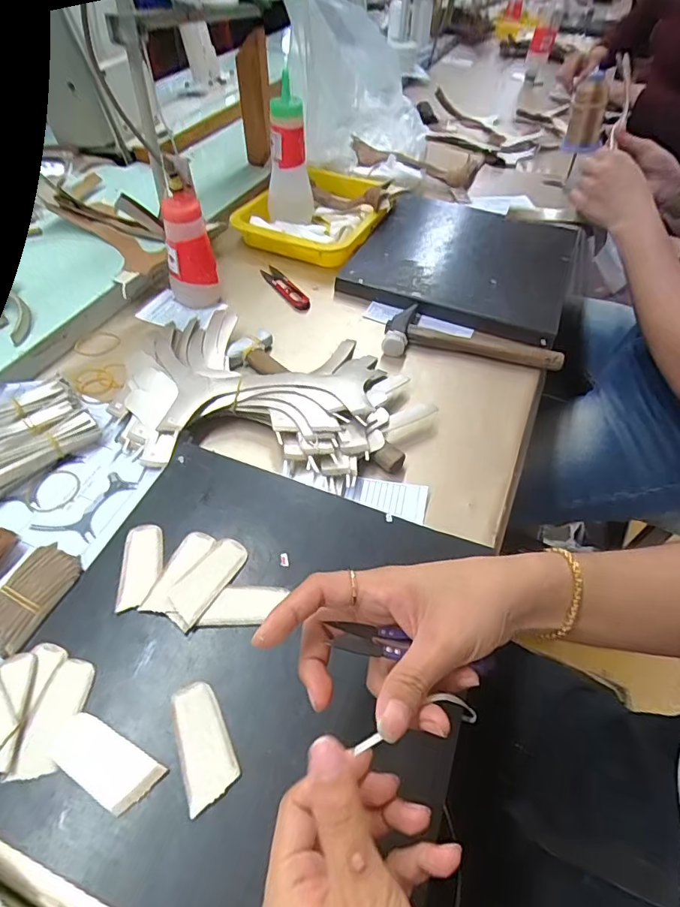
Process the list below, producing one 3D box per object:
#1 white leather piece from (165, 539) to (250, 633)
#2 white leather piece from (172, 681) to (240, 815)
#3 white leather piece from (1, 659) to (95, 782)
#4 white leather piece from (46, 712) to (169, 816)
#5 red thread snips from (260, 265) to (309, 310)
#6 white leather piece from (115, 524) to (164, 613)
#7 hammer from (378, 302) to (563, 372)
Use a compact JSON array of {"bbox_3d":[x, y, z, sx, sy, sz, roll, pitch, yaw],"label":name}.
[{"bbox_3d":[-0.105,0.099,0.387,0.032,0.004,0.075,28,52,15],"label":"white leather piece"},{"bbox_3d":[-0.090,0.185,0.318,0.033,0.004,0.071,-19,56,-20],"label":"white leather piece"},{"bbox_3d":[-0.188,0.173,0.325,0.027,0.004,0.071,8,51,1],"label":"white leather piece"},{"bbox_3d":[-0.148,0.193,0.308,0.070,0.004,0.032,25,53,14],"label":"white leather piece"},{"bbox_3d":[-0.078,-0.237,0.695,0.025,0.007,0.112,-26,56,-22],"label":"red thread snips"},{"bbox_3d":[-0.160,0.089,0.397,0.032,0.004,0.071,-7,53,-4],"label":"white leather piece"},{"bbox_3d":[0.166,-0.151,0.631,0.217,0.027,0.091,7,51,-1],"label":"hammer"}]

